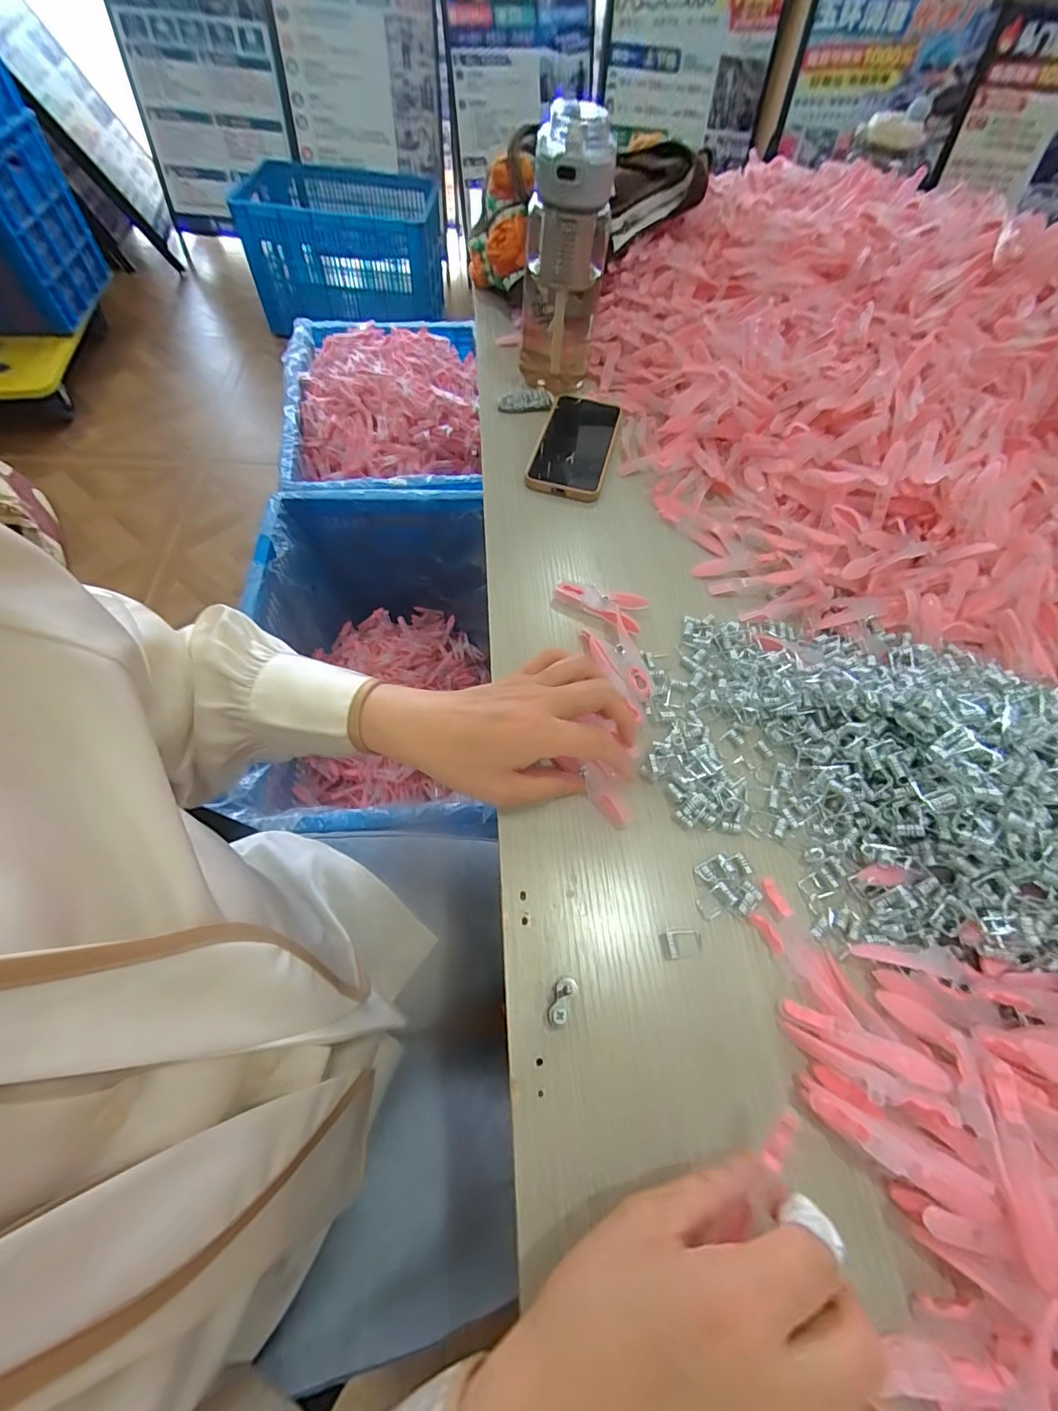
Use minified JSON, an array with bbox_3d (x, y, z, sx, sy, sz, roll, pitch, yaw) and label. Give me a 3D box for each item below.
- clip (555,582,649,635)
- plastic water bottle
[{"bbox_3d":[0.060,-0.088,0.417,0.075,0.015,0.031,19,61,7],"label":"clip"},{"bbox_3d":[0.035,-0.442,0.502,0.078,0.204,0.070,5,60,-1],"label":"plastic water bottle"}]

